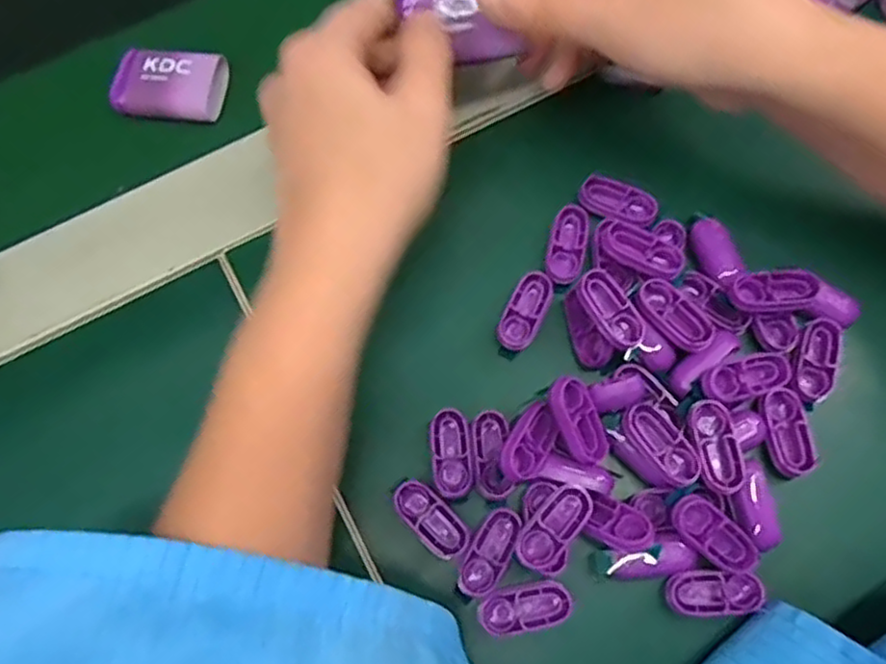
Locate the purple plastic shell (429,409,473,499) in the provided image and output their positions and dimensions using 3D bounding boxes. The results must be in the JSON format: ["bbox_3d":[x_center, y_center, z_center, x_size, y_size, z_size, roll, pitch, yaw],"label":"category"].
[{"bbox_3d":[0.003,0.047,0.267,0.015,0.004,0.033,-7,71,0],"label":"purple plastic shell"}]

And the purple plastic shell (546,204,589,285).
[{"bbox_3d":[0.054,-0.038,0.295,0.015,0.005,0.034,11,72,6],"label":"purple plastic shell"}]

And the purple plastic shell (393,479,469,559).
[{"bbox_3d":[-0.005,0.071,0.262,0.016,0.005,0.033,-43,75,-12],"label":"purple plastic shell"}]

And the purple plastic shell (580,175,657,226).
[{"bbox_3d":[0.077,-0.058,0.299,0.034,0.004,0.015,19,73,8],"label":"purple plastic shell"}]

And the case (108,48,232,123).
[{"bbox_3d":[-0.133,-0.120,0.333,0.052,0.010,0.036,5,72,4],"label":"case"}]

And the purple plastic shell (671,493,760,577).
[{"bbox_3d":[0.099,0.074,0.249,0.035,0.007,0.016,41,77,0],"label":"purple plastic shell"}]

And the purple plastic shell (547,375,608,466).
[{"bbox_3d":[0.050,0.034,0.260,0.018,0.008,0.032,-15,81,-35],"label":"purple plastic shell"}]

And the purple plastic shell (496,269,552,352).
[{"bbox_3d":[0.034,-0.009,0.285,0.016,0.004,0.034,24,74,10],"label":"purple plastic shell"}]

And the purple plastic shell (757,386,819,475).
[{"bbox_3d":[0.134,0.038,0.268,0.015,0.008,0.034,-12,71,-2],"label":"purple plastic shell"}]

